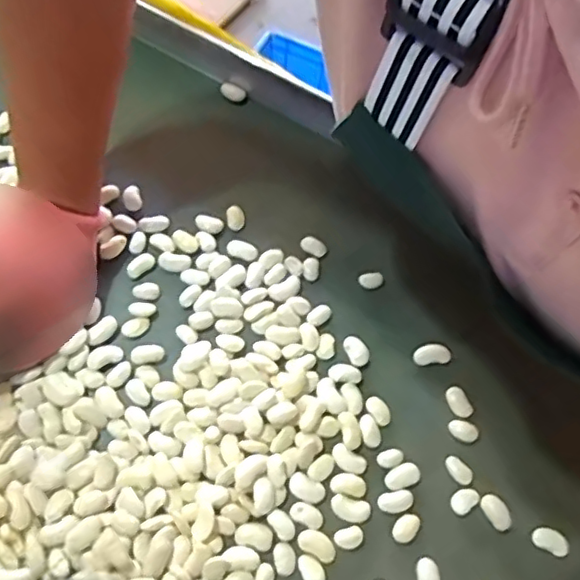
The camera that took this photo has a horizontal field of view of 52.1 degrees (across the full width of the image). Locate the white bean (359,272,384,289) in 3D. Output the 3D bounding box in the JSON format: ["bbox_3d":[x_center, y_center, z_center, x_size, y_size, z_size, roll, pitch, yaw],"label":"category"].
[{"bbox_3d":[0.059,-0.007,0.428,0.017,0.005,0.010,-10,57,-4],"label":"white bean"}]

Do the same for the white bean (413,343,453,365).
[{"bbox_3d":[0.097,0.044,0.406,0.025,0.009,0.013,-6,57,-2],"label":"white bean"}]

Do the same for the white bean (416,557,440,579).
[{"bbox_3d":[0.080,0.168,0.343,0.012,0.006,0.023,-5,57,-1],"label":"white bean"}]

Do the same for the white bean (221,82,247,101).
[{"bbox_3d":[-0.048,-0.167,0.500,0.021,0.004,0.014,13,103,-4],"label":"white bean"}]

